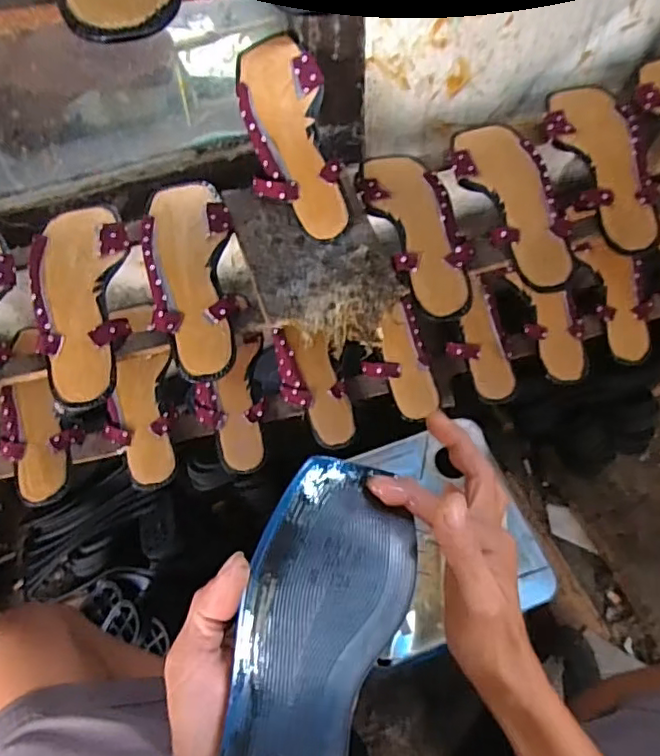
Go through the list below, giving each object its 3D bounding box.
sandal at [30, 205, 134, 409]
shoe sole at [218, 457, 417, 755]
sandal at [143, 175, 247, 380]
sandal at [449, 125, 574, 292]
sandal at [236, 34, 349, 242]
[{"bbox_3d":[-0.243,-0.080,0.581,0.090,0.034,0.227,-12,57,-6],"label":"sandal"},{"bbox_3d":[-0.009,0.153,0.297,0.080,0.037,0.235,10,58,8],"label":"shoe sole"},{"bbox_3d":[-0.140,-0.109,0.603,0.089,0.046,0.226,-11,57,-6],"label":"sandal"},{"bbox_3d":[0.200,-0.192,0.640,0.089,0.041,0.213,-9,57,-5],"label":"sandal"},{"bbox_3d":[-0.042,-0.261,0.629,0.092,0.025,0.234,-15,84,-8],"label":"sandal"}]

